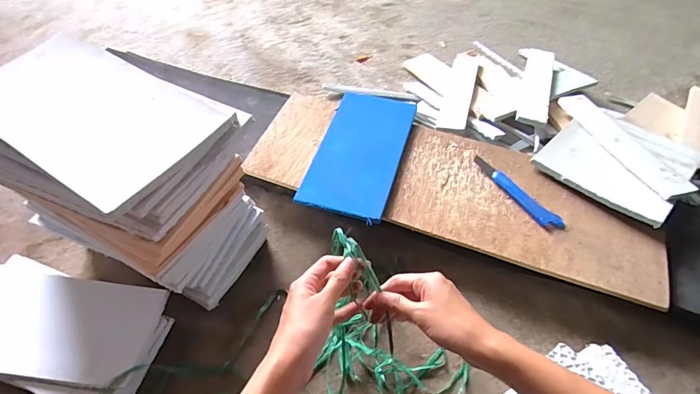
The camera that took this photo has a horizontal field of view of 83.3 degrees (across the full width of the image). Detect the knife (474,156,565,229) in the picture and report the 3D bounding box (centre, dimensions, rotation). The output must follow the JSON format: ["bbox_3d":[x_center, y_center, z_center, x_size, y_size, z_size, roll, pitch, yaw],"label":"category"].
[{"bbox_3d":[0.278,-0.012,0.660,0.030,0.013,0.177,-28,58,-18],"label":"knife"}]

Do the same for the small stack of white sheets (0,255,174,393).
[{"bbox_3d":[-0.408,0.194,0.563,0.281,0.079,0.161,13,55,11],"label":"small stack of white sheets"}]

